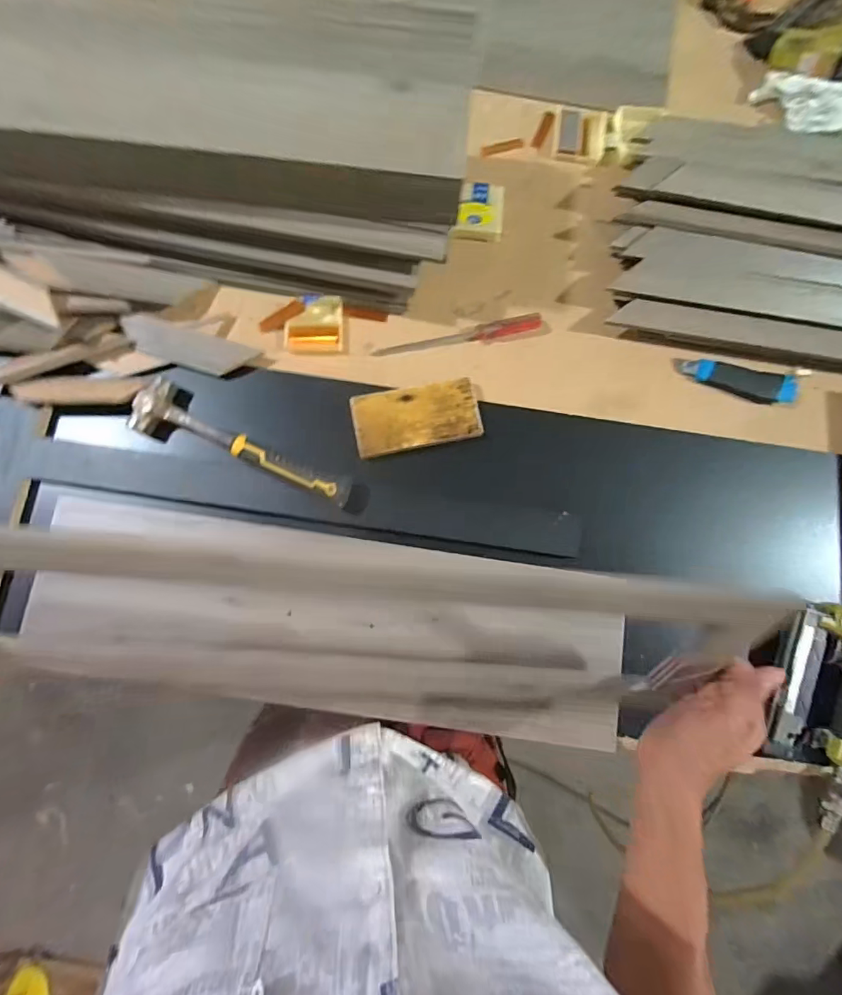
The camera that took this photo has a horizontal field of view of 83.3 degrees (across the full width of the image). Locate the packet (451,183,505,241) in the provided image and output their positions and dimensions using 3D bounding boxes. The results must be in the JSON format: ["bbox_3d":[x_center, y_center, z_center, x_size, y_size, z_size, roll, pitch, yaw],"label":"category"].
[{"bbox_3d":[0.078,-0.383,0.628,0.065,0.013,0.076,5,82,-2],"label":"packet"}]

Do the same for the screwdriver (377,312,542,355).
[{"bbox_3d":[0.048,-0.209,0.611,0.213,0.022,0.025,-10,82,-4],"label":"screwdriver"}]

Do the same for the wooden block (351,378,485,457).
[{"bbox_3d":[-0.005,-0.101,0.588,0.152,0.012,0.079,-13,83,-4],"label":"wooden block"}]

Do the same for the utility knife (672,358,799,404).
[{"bbox_3d":[0.409,-0.154,0.614,0.155,0.018,0.040,11,81,-1],"label":"utility knife"}]

